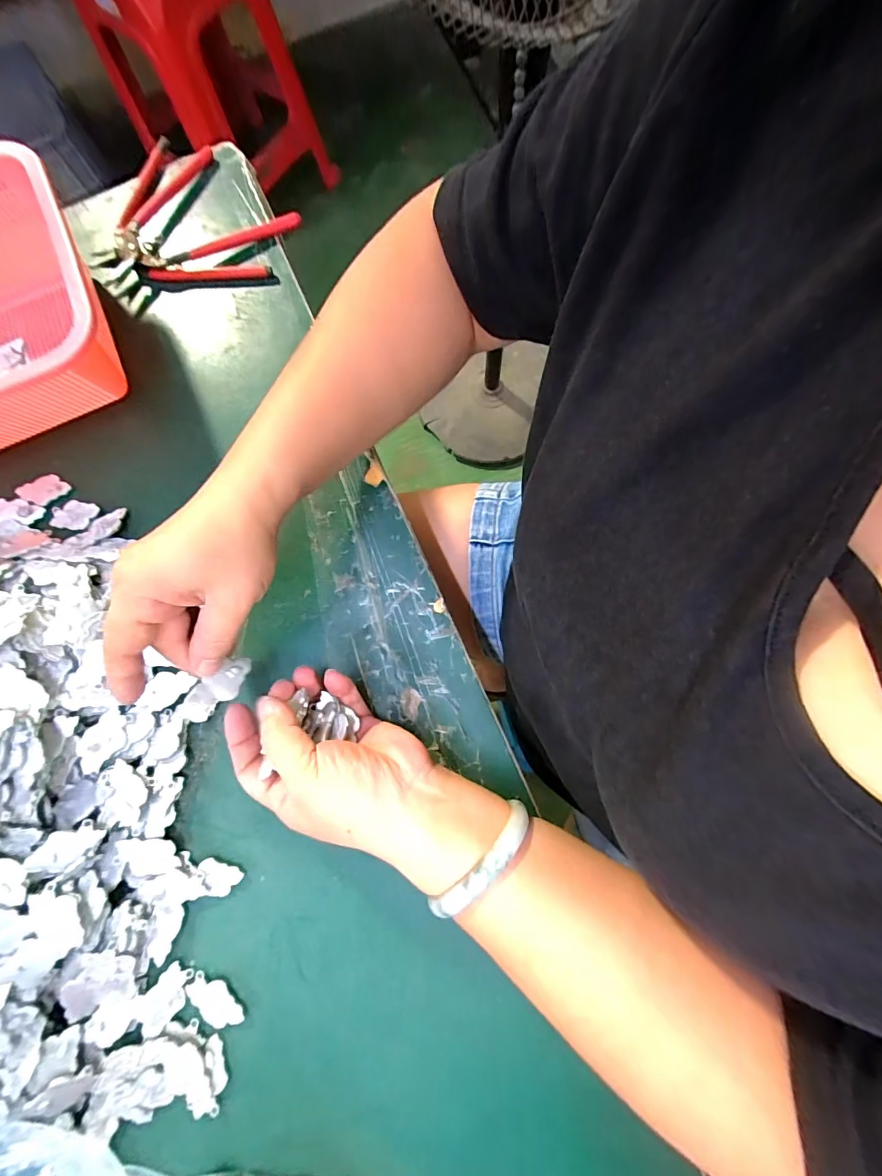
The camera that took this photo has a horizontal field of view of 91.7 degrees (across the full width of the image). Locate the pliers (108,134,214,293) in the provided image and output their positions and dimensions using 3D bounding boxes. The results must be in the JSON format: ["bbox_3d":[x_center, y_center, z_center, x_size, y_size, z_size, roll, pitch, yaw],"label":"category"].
[{"bbox_3d":[-0.250,-0.317,0.360,0.048,0.012,0.148,22,81,5],"label":"pliers"}]

